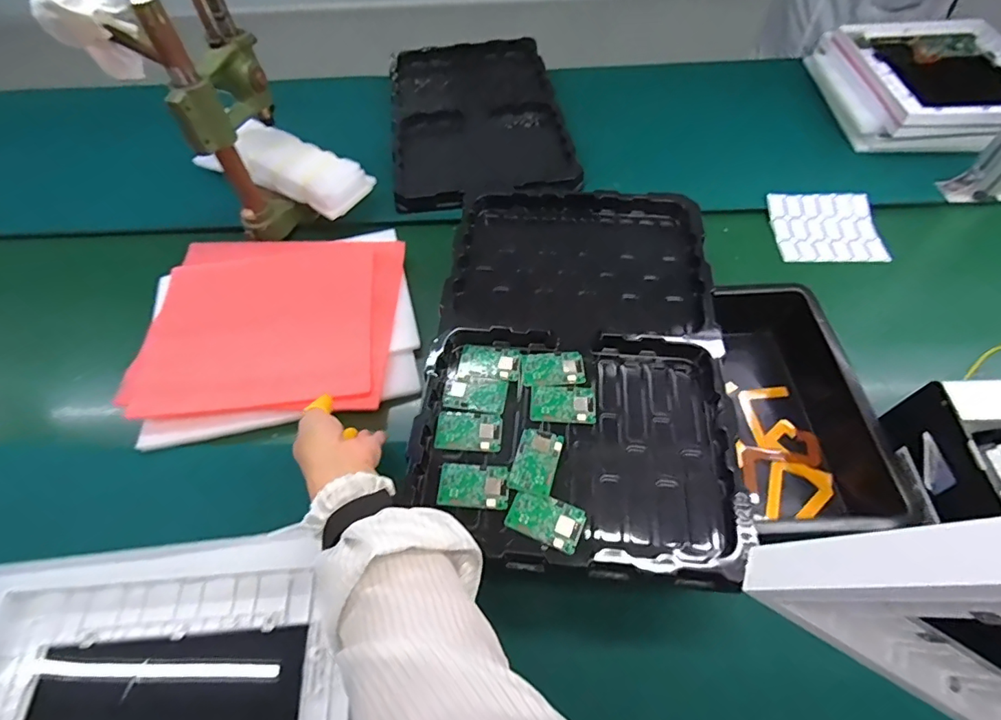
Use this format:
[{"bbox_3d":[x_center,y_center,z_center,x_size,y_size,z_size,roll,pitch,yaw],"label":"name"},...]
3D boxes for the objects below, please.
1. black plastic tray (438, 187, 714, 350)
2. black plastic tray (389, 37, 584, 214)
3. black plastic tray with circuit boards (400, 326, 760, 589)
[{"bbox_3d":[0.095,-0.120,0.611,0.291,0.035,0.237,5,59,5],"label":"black plastic tray"},{"bbox_3d":[-0.038,-0.466,0.926,0.319,0.051,0.453,-7,59,-3],"label":"black plastic tray"},{"bbox_3d":[0.068,0.076,0.483,0.301,0.031,0.241,2,59,3],"label":"black plastic tray with circuit boards"}]

